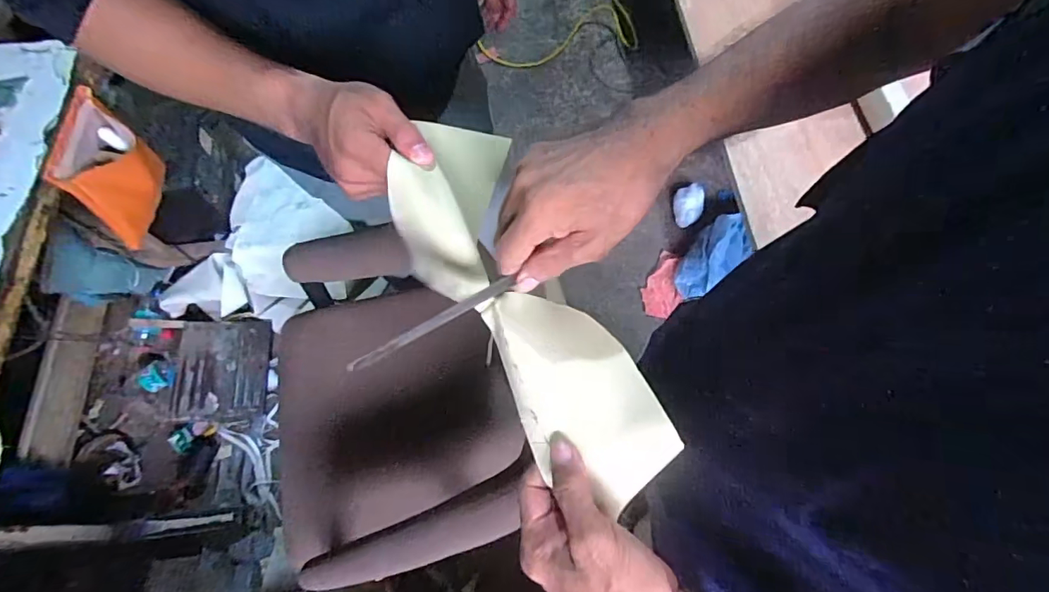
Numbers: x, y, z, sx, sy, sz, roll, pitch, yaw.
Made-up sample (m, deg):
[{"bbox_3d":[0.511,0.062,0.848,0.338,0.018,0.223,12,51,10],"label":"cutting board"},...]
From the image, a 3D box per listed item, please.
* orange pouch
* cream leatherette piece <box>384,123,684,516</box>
[{"bbox_3d":[-0.756,-0.223,0.913,0.093,0.181,0.203,12,67,8],"label":"orange pouch"},{"bbox_3d":[-0.007,-0.010,0.380,0.113,0.087,0.334,-28,68,-10],"label":"cream leatherette piece"}]

